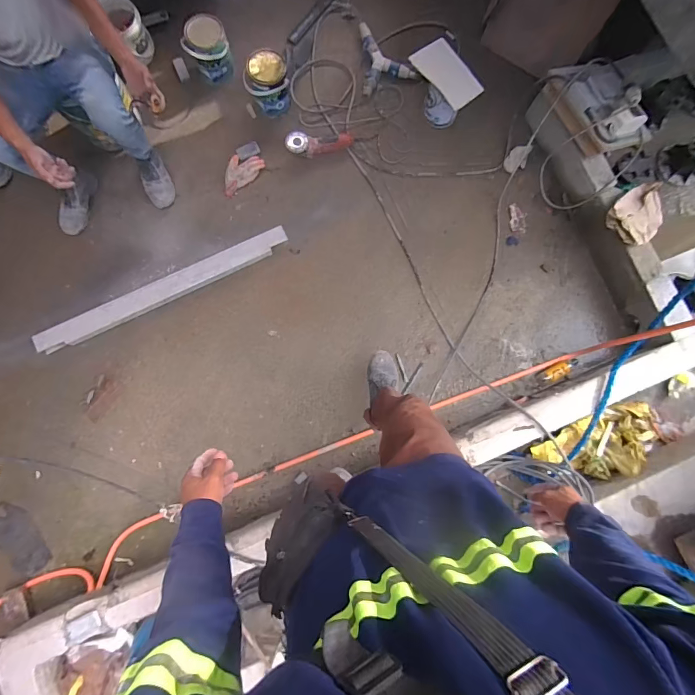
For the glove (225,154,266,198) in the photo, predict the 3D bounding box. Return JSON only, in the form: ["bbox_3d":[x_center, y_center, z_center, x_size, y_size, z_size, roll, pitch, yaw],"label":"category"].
[{"bbox_3d":[-0.488,-0.782,1.670,0.139,0.015,0.228,37,83,4],"label":"glove"}]

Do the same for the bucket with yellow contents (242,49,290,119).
[{"bbox_3d":[-0.344,-1.126,1.611,0.178,0.198,0.164,0,82,-2],"label":"bucket with yellow contents"}]

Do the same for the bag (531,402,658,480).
[{"bbox_3d":[1.002,0.383,1.452,0.511,0.137,0.217,-18,83,-4],"label":"bag"}]

